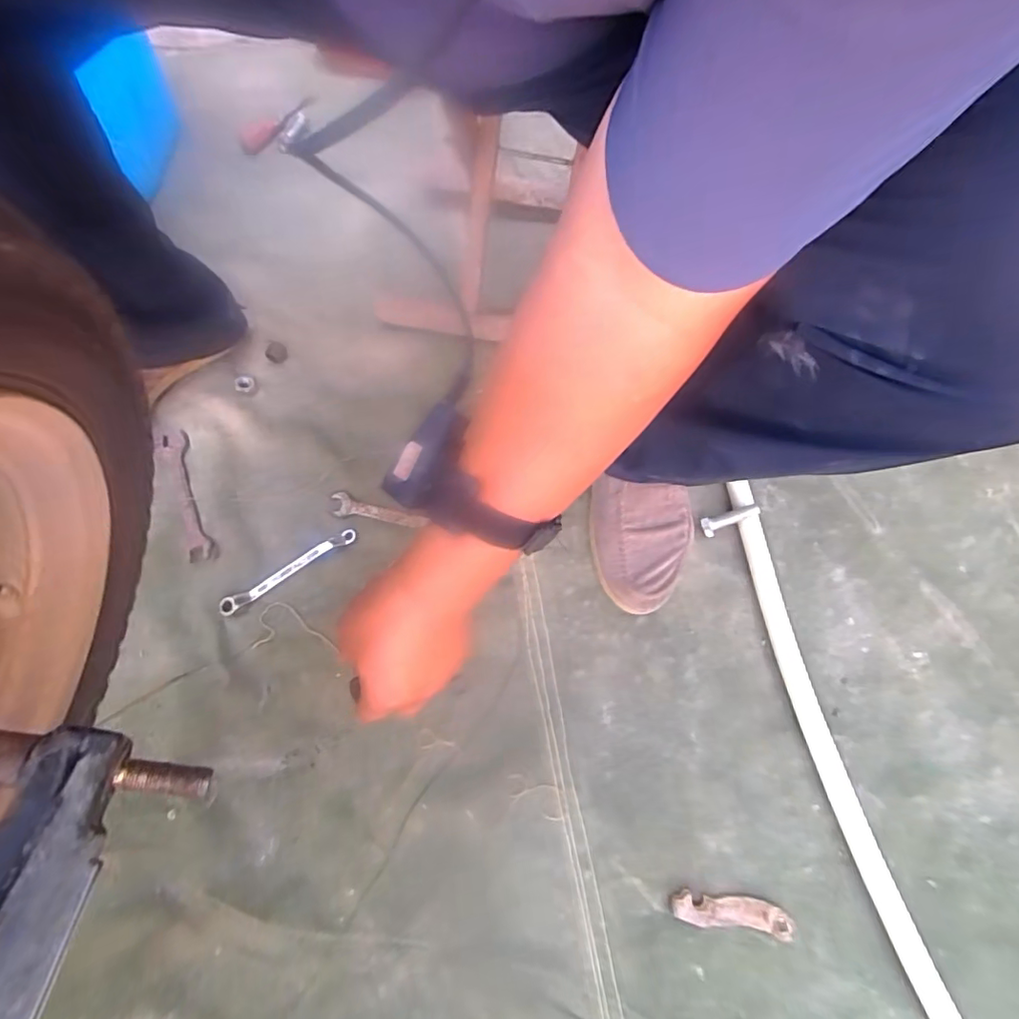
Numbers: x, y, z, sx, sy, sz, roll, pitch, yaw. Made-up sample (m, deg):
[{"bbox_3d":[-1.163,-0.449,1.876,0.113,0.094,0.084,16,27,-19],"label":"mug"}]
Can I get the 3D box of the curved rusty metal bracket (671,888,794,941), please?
[{"bbox_3d":[0.179,0.325,0.444,0.094,0.015,0.023,9,68,2],"label":"curved rusty metal bracket"}]

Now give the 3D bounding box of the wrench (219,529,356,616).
[{"bbox_3d":[-0.216,0.059,0.539,0.139,0.008,0.015,-33,73,-14],"label":"wrench"}]

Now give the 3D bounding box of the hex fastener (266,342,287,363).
[{"bbox_3d":[-0.269,-0.181,0.634,0.024,0.004,0.028,-13,69,-7],"label":"hex fastener"}]

